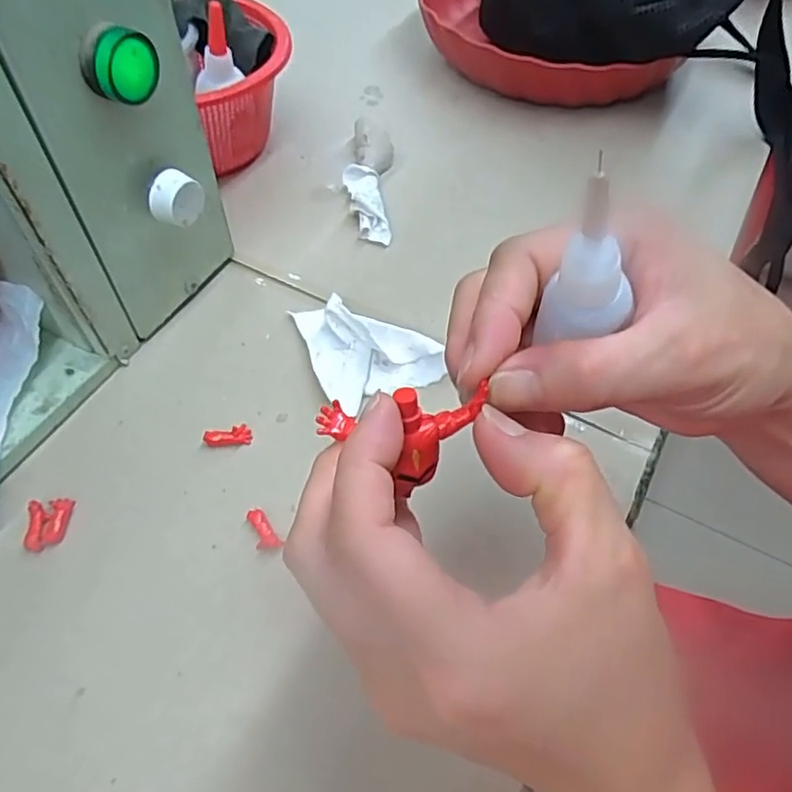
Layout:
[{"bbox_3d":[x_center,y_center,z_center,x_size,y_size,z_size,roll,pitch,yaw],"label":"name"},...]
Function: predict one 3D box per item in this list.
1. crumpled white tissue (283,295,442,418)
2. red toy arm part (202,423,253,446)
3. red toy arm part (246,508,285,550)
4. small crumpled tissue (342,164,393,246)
[{"bbox_3d":[-0.018,-0.031,0.350,0.061,0.022,0.076,-24,58,-20],"label":"crumpled white tissue"},{"bbox_3d":[-0.085,0.020,0.321,0.024,0.008,0.010,-7,54,-9],"label":"red toy arm part"},{"bbox_3d":[-0.062,0.062,0.292,0.010,0.005,0.023,-30,60,-23],"label":"red toy arm part"},{"bbox_3d":[-0.020,-0.130,0.426,0.025,0.017,0.070,-6,54,-8],"label":"small crumpled tissue"}]

